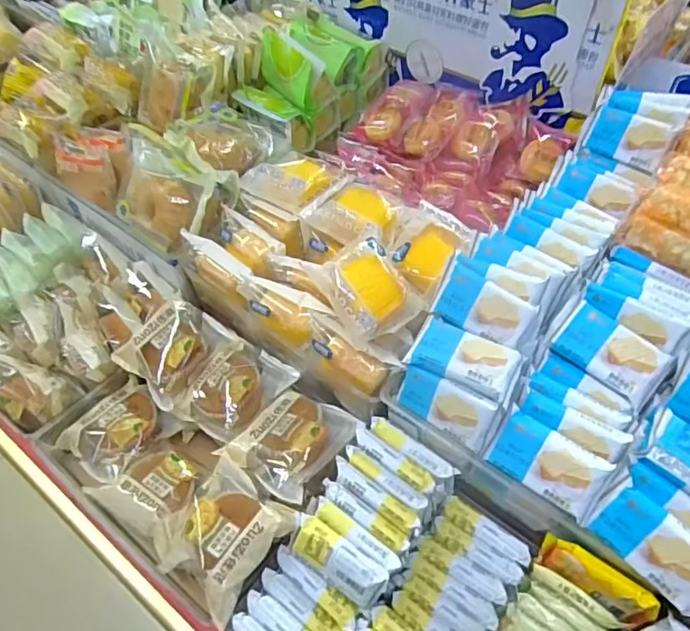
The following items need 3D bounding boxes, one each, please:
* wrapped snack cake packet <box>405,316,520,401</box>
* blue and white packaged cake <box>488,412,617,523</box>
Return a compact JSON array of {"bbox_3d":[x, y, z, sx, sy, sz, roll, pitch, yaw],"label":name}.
[{"bbox_3d":[0.110,0.040,0.507,0.093,0.024,0.055,26,57,18],"label":"wrapped snack cake packet"},{"bbox_3d":[0.177,0.127,0.478,0.086,0.054,0.022,29,17,33],"label":"blue and white packaged cake"}]

